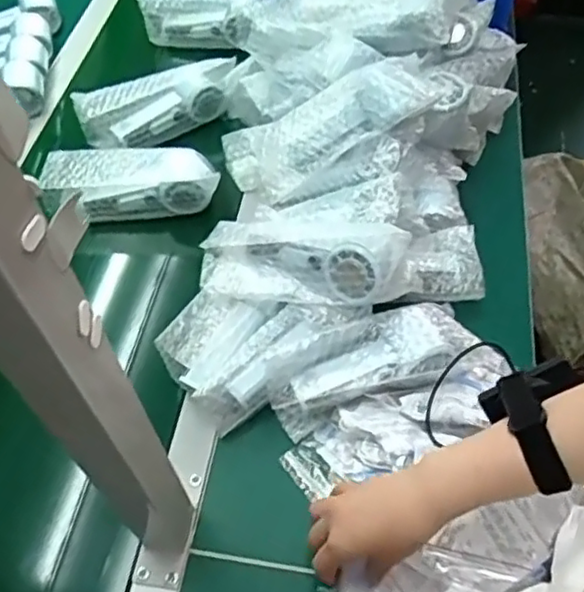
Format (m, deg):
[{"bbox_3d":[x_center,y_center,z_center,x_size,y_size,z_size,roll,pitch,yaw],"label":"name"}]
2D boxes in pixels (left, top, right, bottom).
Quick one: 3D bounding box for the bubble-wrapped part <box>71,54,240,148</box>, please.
[{"bbox_3d":[-0.178,-0.256,0.858,0.198,0.073,0.055,-20,55,-13],"label":"bubble-wrapped part"}]

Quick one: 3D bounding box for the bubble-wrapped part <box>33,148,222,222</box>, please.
[{"bbox_3d":[-0.193,-0.137,0.781,0.204,0.059,0.062,-2,53,1],"label":"bubble-wrapped part"}]

